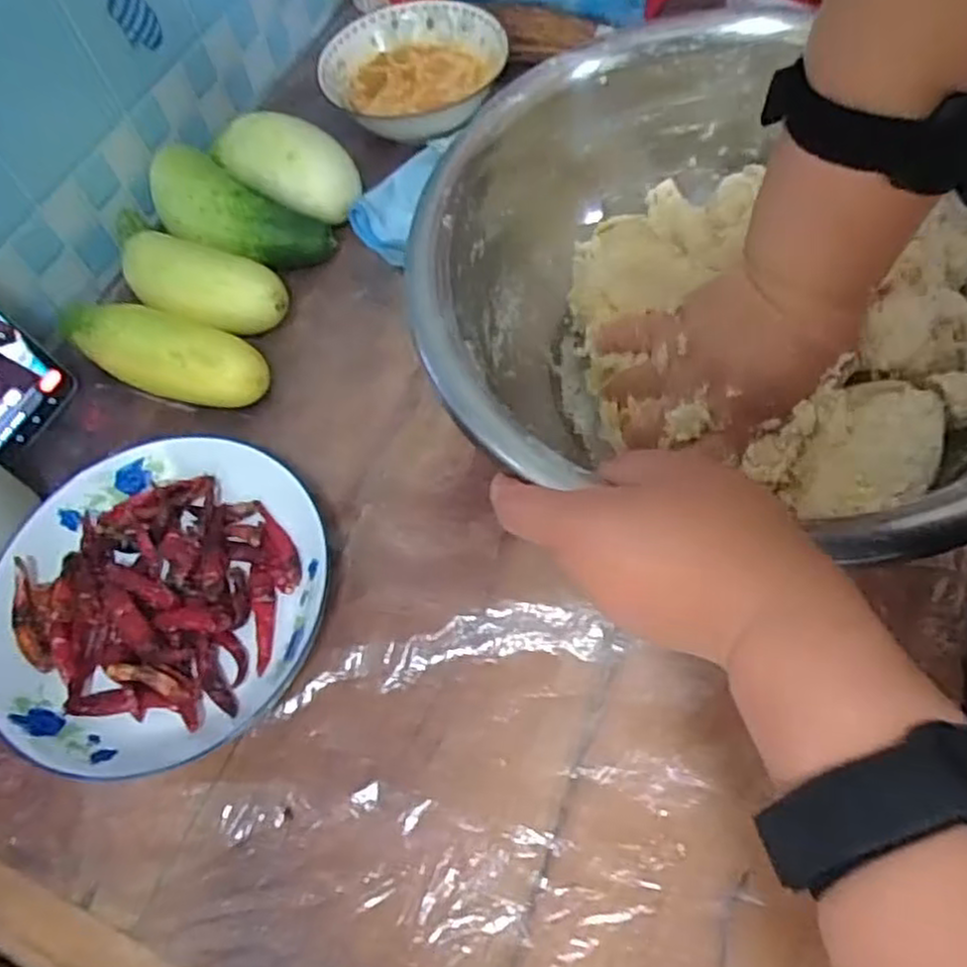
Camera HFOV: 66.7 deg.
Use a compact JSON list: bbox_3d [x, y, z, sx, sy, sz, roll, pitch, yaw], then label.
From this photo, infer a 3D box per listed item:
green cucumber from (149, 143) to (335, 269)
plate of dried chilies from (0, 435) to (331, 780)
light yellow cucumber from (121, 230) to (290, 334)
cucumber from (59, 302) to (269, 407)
[{"bbox_3d":[-0.170,-0.180,0.501,0.125,0.049,0.056,26,66,21],"label":"green cucumber"},{"bbox_3d":[-0.173,0.058,0.388,0.169,0.028,0.174,-3,59,6],"label":"plate of dried chilies"},{"bbox_3d":[-0.184,-0.125,0.479,0.115,0.046,0.046,17,64,17],"label":"light yellow cucumber"},{"bbox_3d":[-0.201,-0.082,0.456,0.141,0.040,0.044,18,64,17],"label":"cucumber"}]

